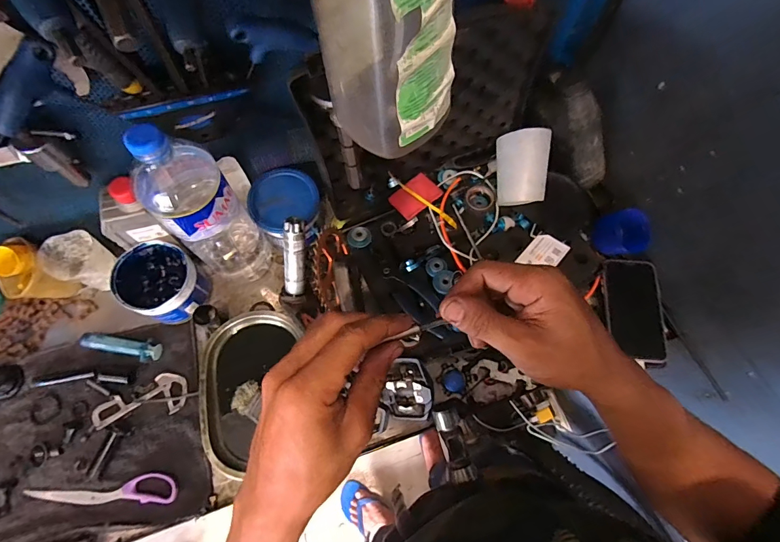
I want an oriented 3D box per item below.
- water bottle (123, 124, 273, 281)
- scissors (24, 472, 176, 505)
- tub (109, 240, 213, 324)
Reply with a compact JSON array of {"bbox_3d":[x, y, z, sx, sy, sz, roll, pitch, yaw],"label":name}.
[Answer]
[{"bbox_3d":[-0.232,-0.069,0.494,0.092,0.305,0.078,35,72,11],"label":"water bottle"},{"bbox_3d":[-0.376,0.284,0.510,0.191,0.008,0.034,1,69,-1],"label":"scissors"},{"bbox_3d":[-0.330,0.018,0.567,0.100,0.073,0.095,0,69,-1],"label":"tub"}]

